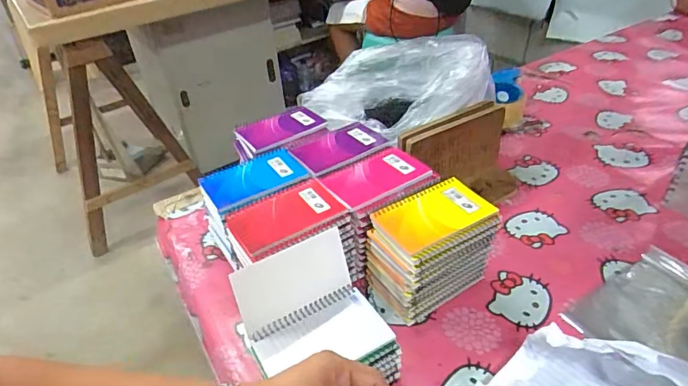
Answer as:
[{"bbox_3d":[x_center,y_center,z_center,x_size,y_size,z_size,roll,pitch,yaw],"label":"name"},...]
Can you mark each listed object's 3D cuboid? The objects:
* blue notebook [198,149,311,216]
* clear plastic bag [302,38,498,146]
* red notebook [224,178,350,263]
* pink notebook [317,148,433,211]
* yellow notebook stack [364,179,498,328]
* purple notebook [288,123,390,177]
[{"bbox_3d":[-0.124,-0.022,0.634,0.129,0.007,0.100,-25,42,-23],"label":"blue notebook"},{"bbox_3d":[0.085,-0.163,0.733,0.304,0.114,0.150,-4,38,1],"label":"clear plastic bag"},{"bbox_3d":[-0.073,0.026,0.570,0.134,0.010,0.089,-27,43,-25],"label":"red notebook"},{"bbox_3d":[0.041,-0.019,0.626,0.128,0.017,0.097,-22,41,-21],"label":"pink notebook"},{"bbox_3d":[0.108,0.072,0.580,0.140,0.116,0.093,-23,42,-22],"label":"yellow notebook stack"},{"bbox_3d":[-0.008,-0.067,0.686,0.133,0.017,0.088,-21,41,-20],"label":"purple notebook"}]

